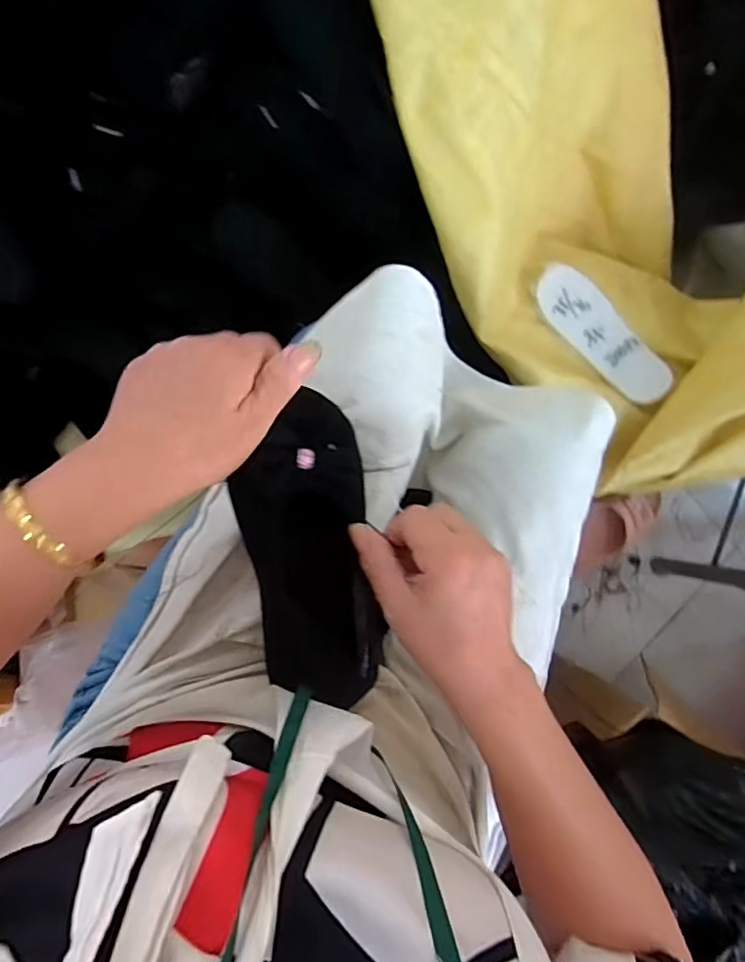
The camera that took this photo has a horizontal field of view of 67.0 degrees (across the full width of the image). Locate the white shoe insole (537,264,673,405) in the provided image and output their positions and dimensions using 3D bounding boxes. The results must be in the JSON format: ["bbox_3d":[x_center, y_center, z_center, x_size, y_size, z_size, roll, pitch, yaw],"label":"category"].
[{"bbox_3d":[0.272,-0.176,0.662,0.065,0.018,0.193,-44,84,4],"label":"white shoe insole"}]

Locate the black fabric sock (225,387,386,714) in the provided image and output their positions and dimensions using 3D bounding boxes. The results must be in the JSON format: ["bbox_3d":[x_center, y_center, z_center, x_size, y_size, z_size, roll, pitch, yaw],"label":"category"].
[{"bbox_3d":[-0.041,0.051,0.385,0.086,0.054,0.207,-8,100,-9],"label":"black fabric sock"}]

